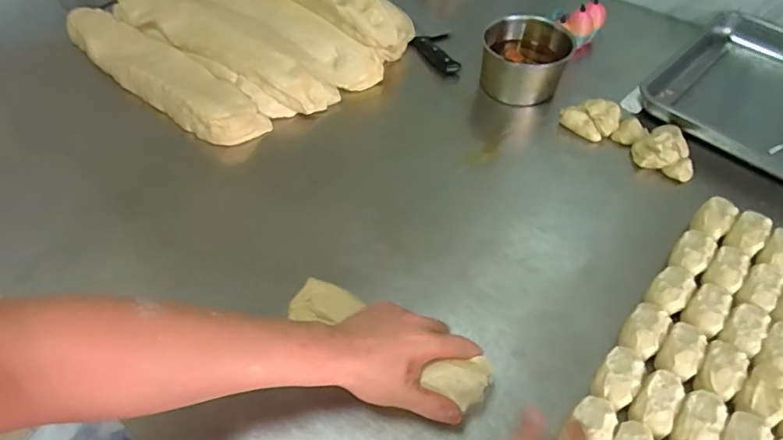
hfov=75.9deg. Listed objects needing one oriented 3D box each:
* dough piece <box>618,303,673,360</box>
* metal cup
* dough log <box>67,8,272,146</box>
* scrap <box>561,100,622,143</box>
[{"bbox_3d":[0.291,0.129,0.579,0.042,0.028,0.073,31,57,22],"label":"dough piece"},{"bbox_3d":[0.238,-0.284,0.904,0.146,0.118,0.135,7,49,4],"label":"metal cup"},{"bbox_3d":[-0.455,-0.295,0.945,0.564,0.059,0.110,34,56,24],"label":"dough log"},{"bbox_3d":[0.332,-0.172,0.842,0.094,0.044,0.061,24,52,18],"label":"scrap"}]

